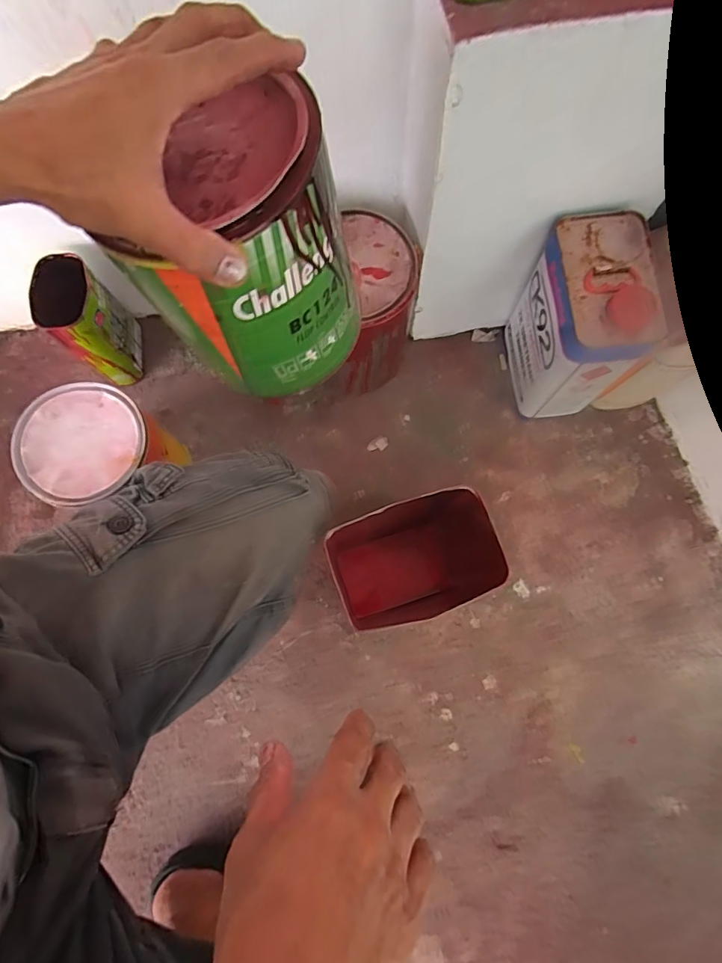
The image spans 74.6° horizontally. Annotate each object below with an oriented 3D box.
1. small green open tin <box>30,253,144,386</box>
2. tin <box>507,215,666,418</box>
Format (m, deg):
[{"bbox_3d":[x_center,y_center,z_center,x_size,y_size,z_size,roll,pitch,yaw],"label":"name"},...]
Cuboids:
[{"bbox_3d":[-0.387,-0.223,0.696,0.075,0.185,0.109,-8,76,-2],"label":"small green open tin"},{"bbox_3d":[0.286,-0.207,0.641,0.109,0.214,0.168,-4,76,-1],"label":"tin"}]

